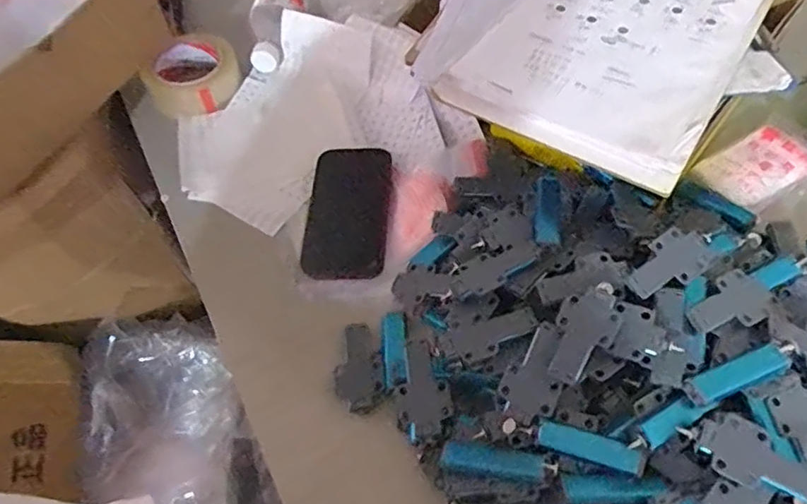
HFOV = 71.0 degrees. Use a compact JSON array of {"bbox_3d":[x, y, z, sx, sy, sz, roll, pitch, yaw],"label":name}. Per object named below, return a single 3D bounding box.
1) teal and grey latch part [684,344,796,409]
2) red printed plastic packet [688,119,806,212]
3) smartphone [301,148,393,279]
[{"bbox_3d":[0.248,0.090,0.419,0.082,0.016,0.022,-18,58,-10],"label":"teal and grey latch part"},{"bbox_3d":[0.381,-0.094,0.600,0.124,0.017,0.075,-24,59,-14],"label":"red printed plastic packet"},{"bbox_3d":[-0.059,-0.048,0.596,0.088,0.011,0.168,0,56,2],"label":"smartphone"}]

